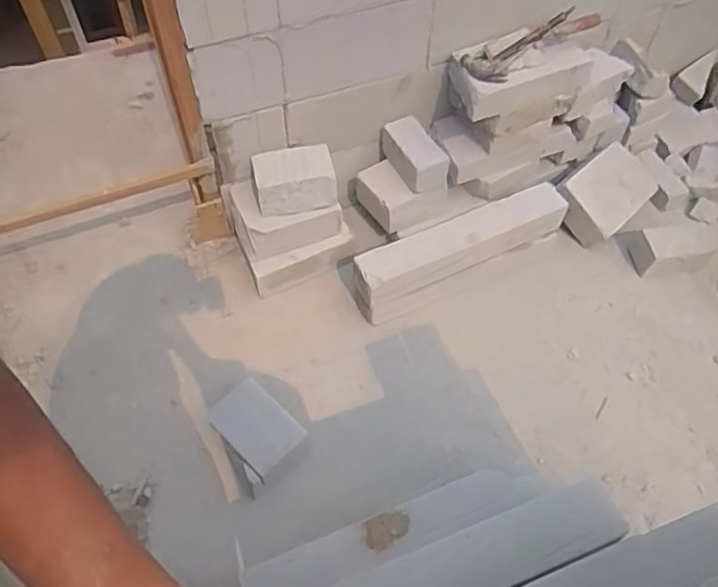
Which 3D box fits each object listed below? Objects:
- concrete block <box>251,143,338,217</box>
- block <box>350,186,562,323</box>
[{"bbox_3d":[-0.164,-0.287,1.573,0.200,0.110,0.142,-10,56,-7],"label":"concrete block"},{"bbox_3d":[0.262,-0.118,1.607,0.592,0.143,0.109,-23,59,-15],"label":"block"}]

